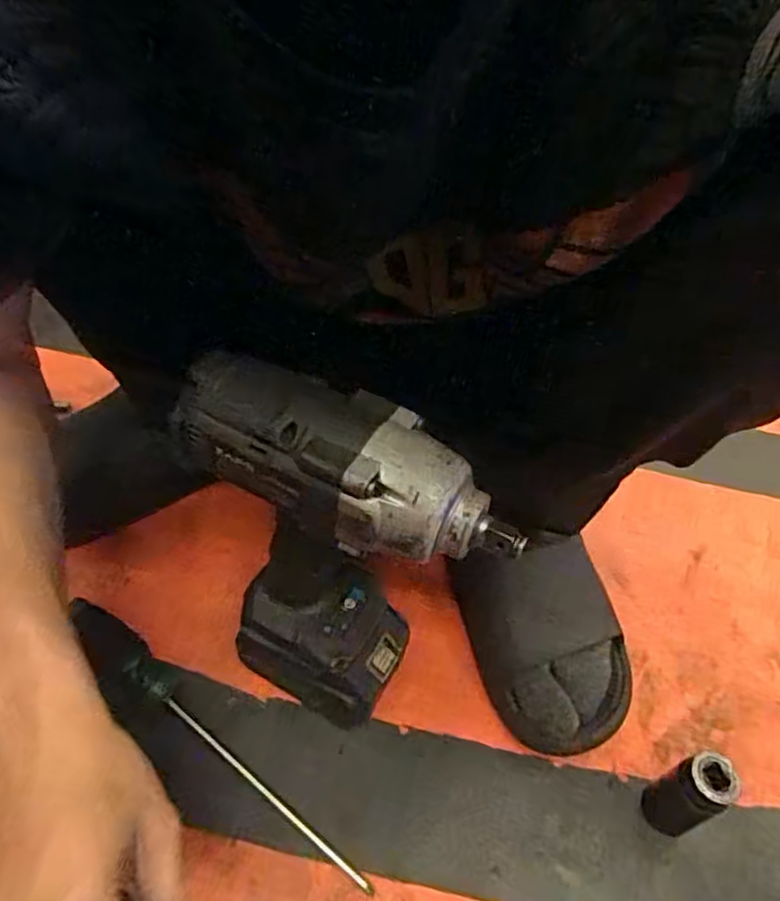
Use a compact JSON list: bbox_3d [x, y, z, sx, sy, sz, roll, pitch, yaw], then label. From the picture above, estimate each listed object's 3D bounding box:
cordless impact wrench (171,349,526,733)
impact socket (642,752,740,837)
[{"bbox_3d":[-0.034,0.080,0.402,0.168,0.263,0.068,26,50,17],"label":"cordless impact wrench"},{"bbox_3d":[0.195,0.226,0.423,0.029,0.080,0.032,-15,51,-20],"label":"impact socket"}]

